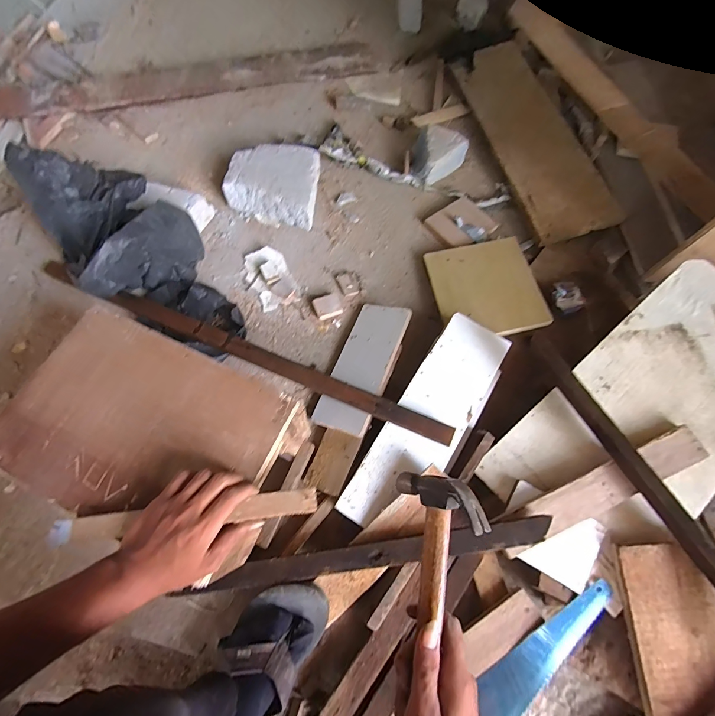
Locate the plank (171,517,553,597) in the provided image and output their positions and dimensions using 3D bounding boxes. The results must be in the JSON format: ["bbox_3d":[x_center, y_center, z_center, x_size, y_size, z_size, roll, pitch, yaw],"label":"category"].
[{"bbox_3d":[0.009,0.293,0.523,0.523,0.034,0.040,-12,70,6],"label":"plank"}]

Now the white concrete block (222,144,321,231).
[{"bbox_3d":[-0.182,-0.412,0.828,0.208,0.067,0.180,17,69,3],"label":"white concrete block"}]

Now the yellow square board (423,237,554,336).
[{"bbox_3d":[0.256,-0.144,0.722,0.195,0.015,0.225,-12,64,6],"label":"yellow square board"}]

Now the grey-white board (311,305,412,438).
[{"bbox_3d":[0.012,0.014,0.668,0.106,0.015,0.258,13,67,28],"label":"grey-white board"}]

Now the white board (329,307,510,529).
[{"bbox_3d":[0.124,0.103,0.607,0.117,0.024,0.399,32,70,11],"label":"white board"}]

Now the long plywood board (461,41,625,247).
[{"bbox_3d":[0.418,-0.563,0.893,0.176,0.029,0.634,-17,68,9],"label":"long plywood board"}]

